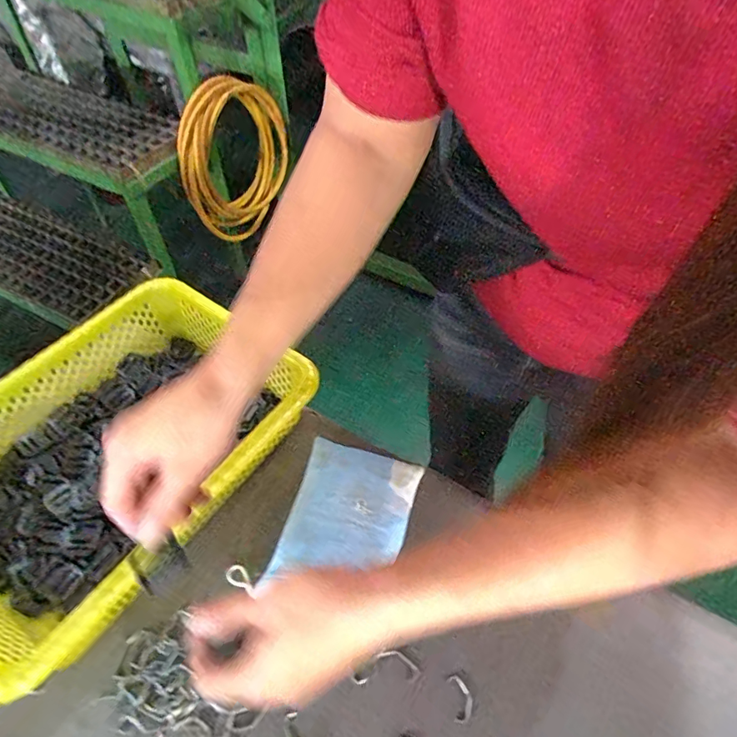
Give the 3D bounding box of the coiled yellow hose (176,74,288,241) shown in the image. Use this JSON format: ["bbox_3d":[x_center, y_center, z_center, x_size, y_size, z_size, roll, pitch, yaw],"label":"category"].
[{"bbox_3d":[-0.340,-0.536,1.257,0.055,0.387,0.350,31,59,21],"label":"coiled yellow hose"}]

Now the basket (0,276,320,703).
[{"bbox_3d":[-0.246,0.079,0.466,0.248,0.083,0.348,30,58,20],"label":"basket"}]

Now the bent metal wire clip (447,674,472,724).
[{"bbox_3d":[0.076,0.269,0.389,0.017,0.004,0.033,-5,55,-7],"label":"bent metal wire clip"}]

